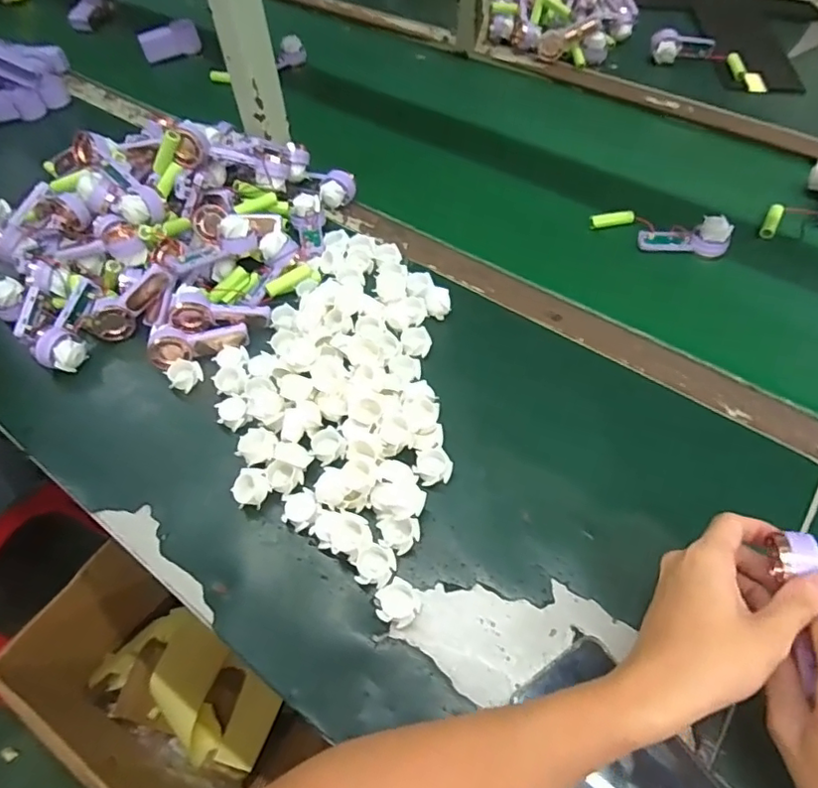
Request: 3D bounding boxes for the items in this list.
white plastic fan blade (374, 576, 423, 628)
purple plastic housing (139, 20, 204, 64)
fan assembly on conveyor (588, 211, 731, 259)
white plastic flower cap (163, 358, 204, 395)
[{"bbox_3d":[-0.008,0.155,0.414,0.032,0.012,0.030,-31,59,-18],"label":"white plastic fan blade"},{"bbox_3d":[-0.399,-0.590,0.944,0.021,0.049,0.103,37,64,24],"label":"purple plastic housing"},{"bbox_3d":[0.279,-0.185,0.628,0.146,0.033,0.044,20,58,15],"label":"fan assembly on conveyor"},{"bbox_3d":[-0.216,-0.015,0.544,0.032,0.028,0.035,-37,62,-21],"label":"white plastic flower cap"}]

